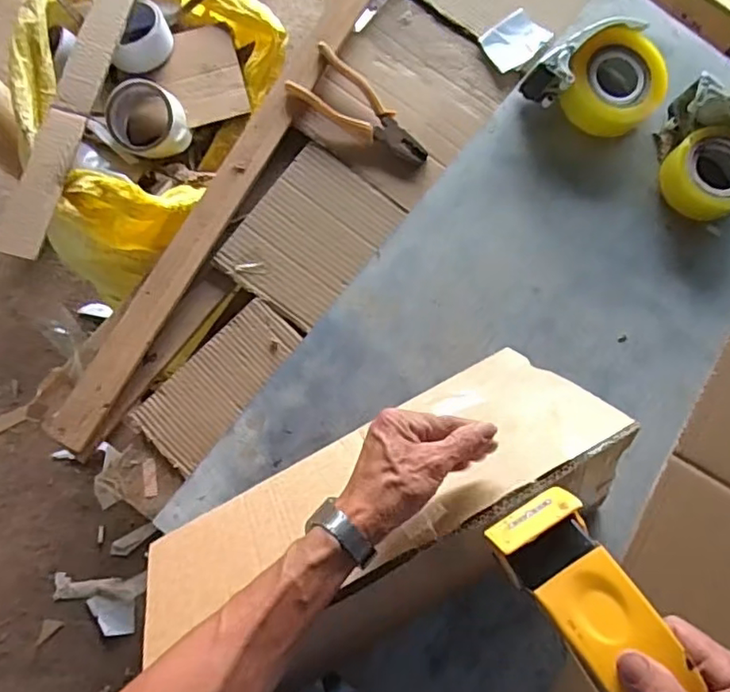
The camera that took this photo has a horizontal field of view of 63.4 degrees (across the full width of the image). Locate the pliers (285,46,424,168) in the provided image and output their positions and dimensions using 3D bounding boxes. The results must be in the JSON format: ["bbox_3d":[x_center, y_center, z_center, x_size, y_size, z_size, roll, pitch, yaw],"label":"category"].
[{"bbox_3d":[0.002,-0.298,0.744,0.185,0.024,0.075,33,82,1],"label":"pliers"}]

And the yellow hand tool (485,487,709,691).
[{"bbox_3d":[0.148,0.174,0.385,0.066,0.034,0.156,-27,66,-6],"label":"yellow hand tool"}]

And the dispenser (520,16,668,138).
[{"bbox_3d":[0.300,-0.329,0.750,0.153,0.073,0.126,-31,87,-6],"label":"dispenser"}]

